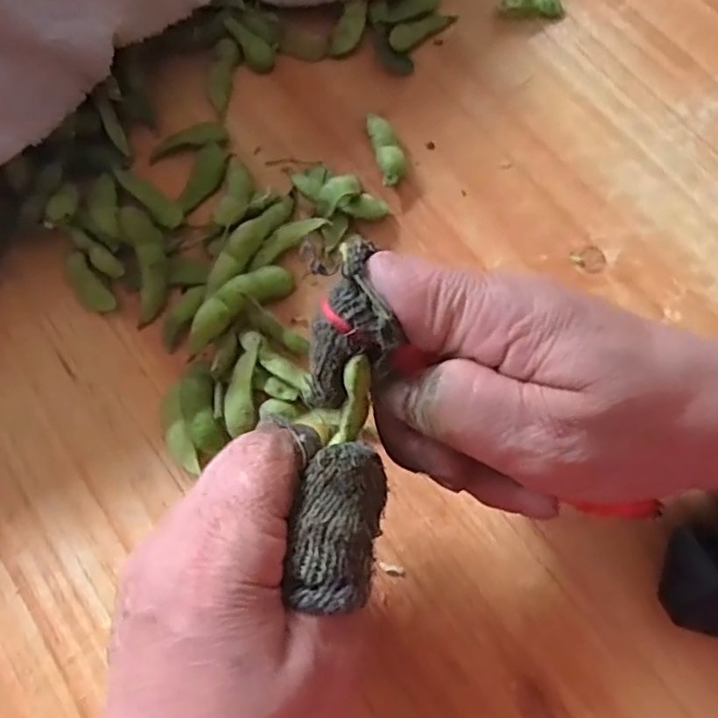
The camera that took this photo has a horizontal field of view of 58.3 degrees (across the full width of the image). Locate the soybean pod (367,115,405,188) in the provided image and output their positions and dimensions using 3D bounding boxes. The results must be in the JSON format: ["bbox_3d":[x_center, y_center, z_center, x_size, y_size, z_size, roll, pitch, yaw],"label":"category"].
[{"bbox_3d":[0.013,-0.097,0.299,0.012,0.010,0.038,-13,72,-6],"label":"soybean pod"}]

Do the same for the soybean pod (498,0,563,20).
[{"bbox_3d":[0.089,-0.183,0.329,0.033,0.010,0.011,1,71,-16],"label":"soybean pod"}]

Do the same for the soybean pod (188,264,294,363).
[{"bbox_3d":[-0.050,-0.023,0.265,0.050,0.013,0.016,-36,76,-12],"label":"soybean pod"}]

